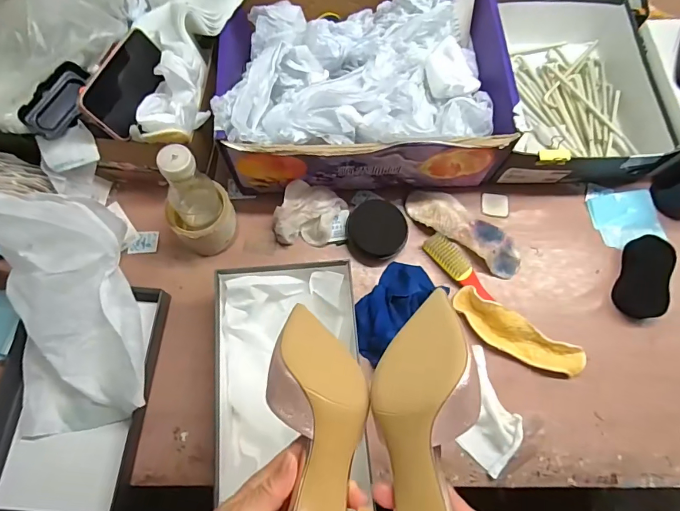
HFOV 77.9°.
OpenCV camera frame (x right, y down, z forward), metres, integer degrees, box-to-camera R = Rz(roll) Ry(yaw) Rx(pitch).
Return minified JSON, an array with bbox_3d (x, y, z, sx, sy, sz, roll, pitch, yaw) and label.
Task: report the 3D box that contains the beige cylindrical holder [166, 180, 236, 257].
[{"bbox_3d":[-0.189,-0.042,0.608,0.086,0.076,0.079,-28,75,-9],"label":"beige cylindrical holder"}]

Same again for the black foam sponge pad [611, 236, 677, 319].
[{"bbox_3d":[0.459,0.032,0.630,0.056,0.033,0.120,21,73,5],"label":"black foam sponge pad"}]

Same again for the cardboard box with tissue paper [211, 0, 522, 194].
[{"bbox_3d":[0.033,-0.271,0.639,0.391,0.152,0.313,-4,72,-2],"label":"cardboard box with tissue paper"}]

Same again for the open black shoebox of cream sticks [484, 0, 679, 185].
[{"bbox_3d":[0.376,-0.281,0.700,0.269,0.106,0.356,5,72,0],"label":"open black shoebox of cream sticks"}]

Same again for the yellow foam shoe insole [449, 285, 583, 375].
[{"bbox_3d":[0.253,0.111,0.591,0.192,0.031,0.057,29,74,8],"label":"yellow foam shoe insole"}]

